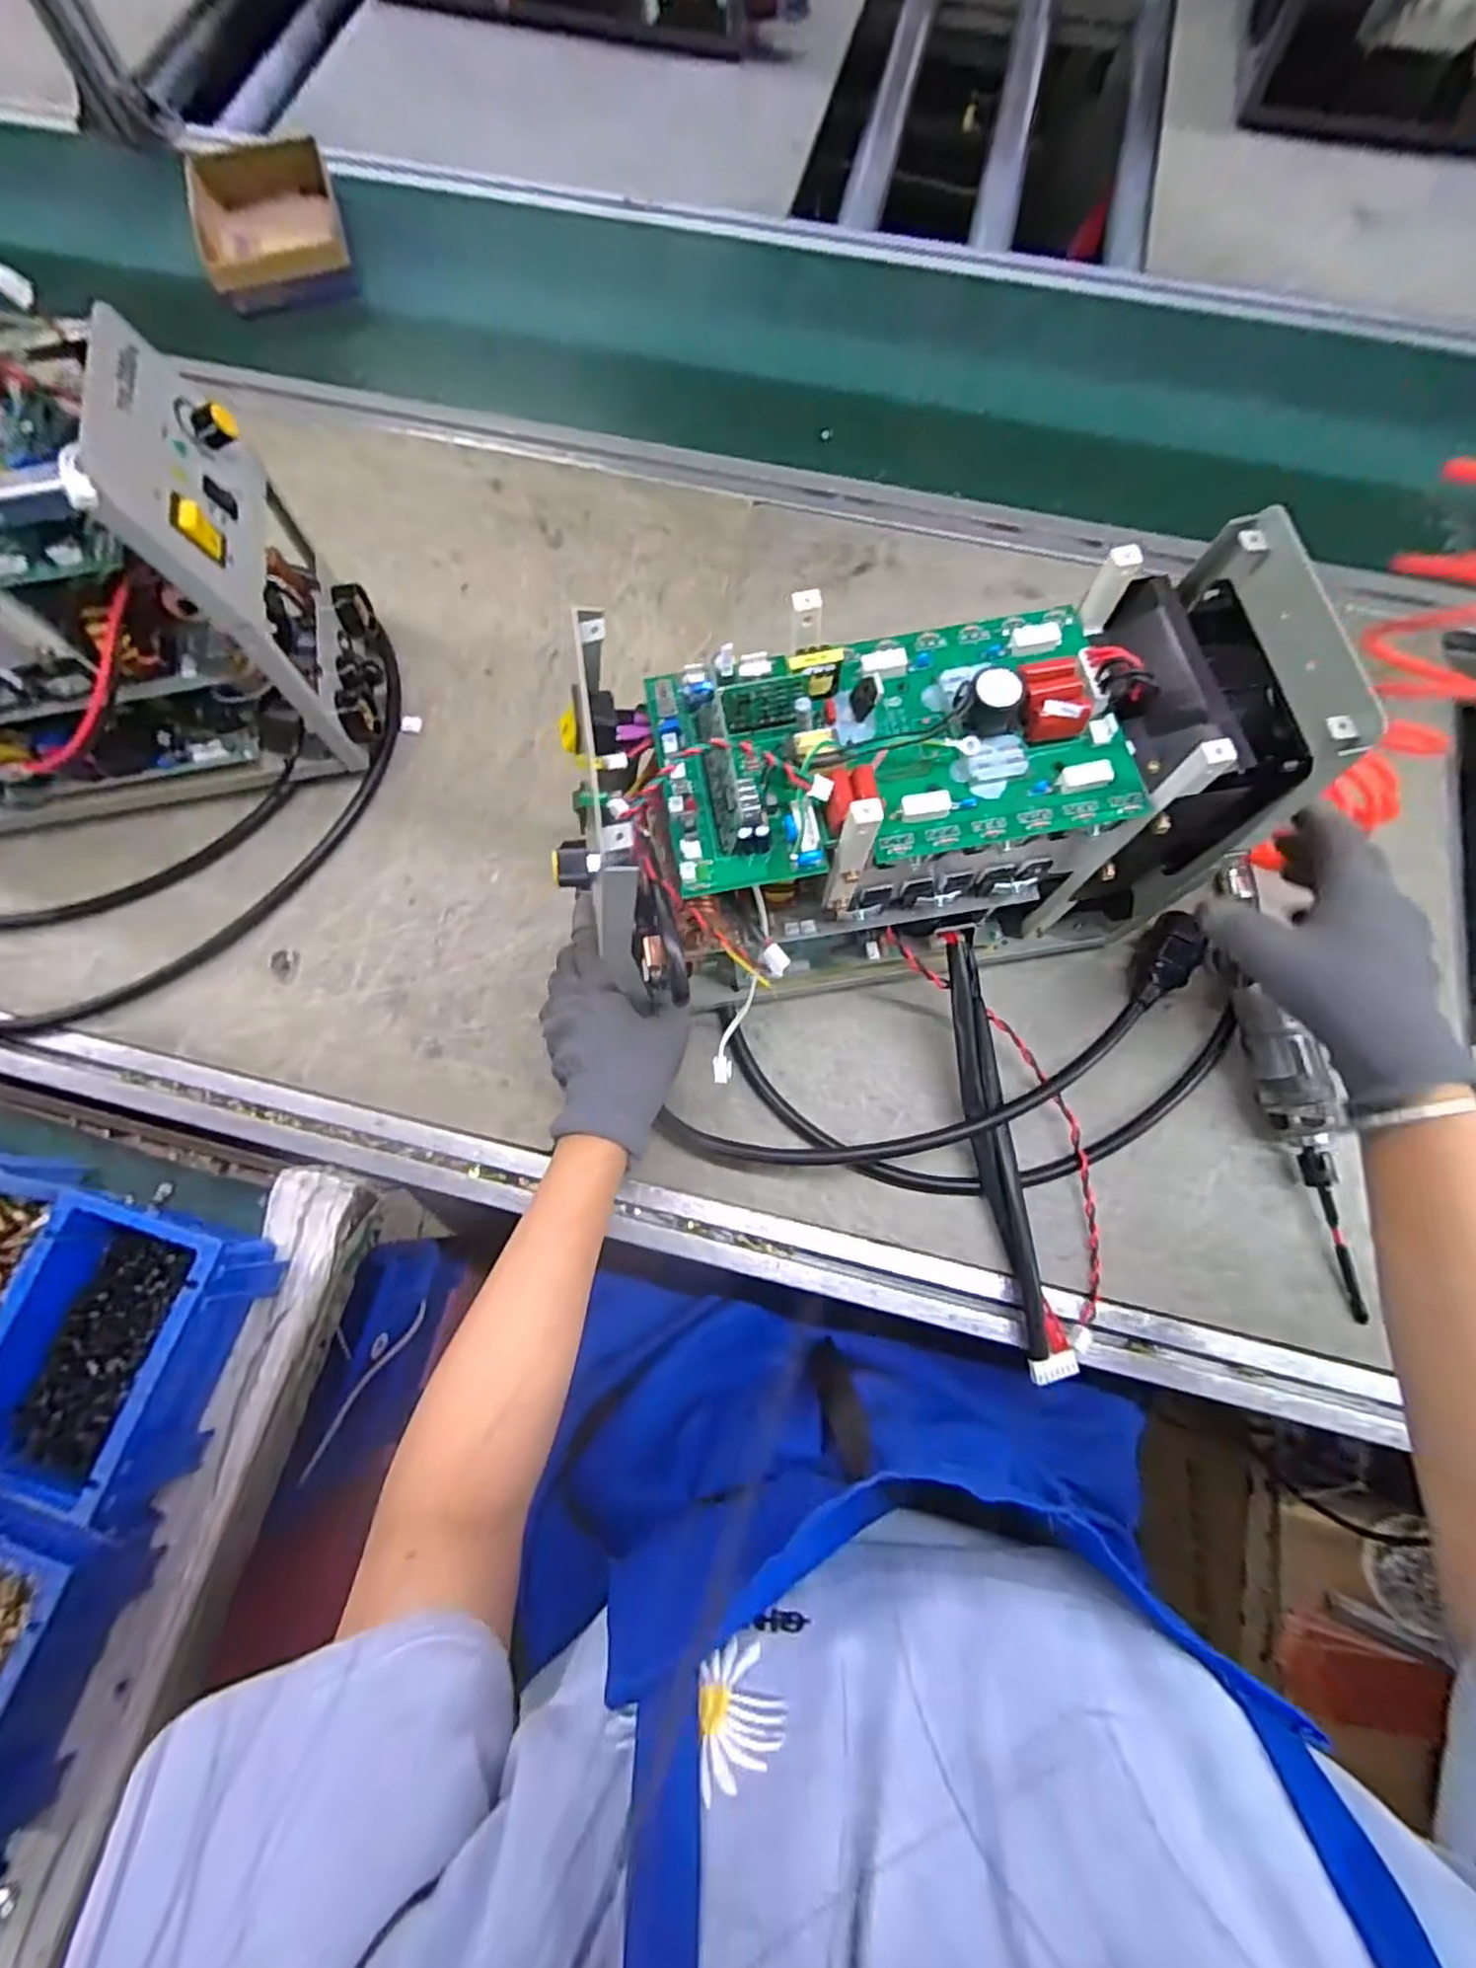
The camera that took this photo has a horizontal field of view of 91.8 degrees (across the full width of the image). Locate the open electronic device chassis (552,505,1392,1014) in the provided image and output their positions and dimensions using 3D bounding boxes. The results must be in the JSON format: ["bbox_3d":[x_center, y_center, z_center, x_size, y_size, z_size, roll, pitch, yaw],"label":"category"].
[{"bbox_3d":[0.108,-0.097,0.417,0.327,0.209,0.143,-10,73,-3],"label":"open electronic device chassis"}]

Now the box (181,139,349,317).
[{"bbox_3d":[-0.480,-0.782,0.740,0.140,0.044,0.191,-17,74,-5],"label":"box"}]

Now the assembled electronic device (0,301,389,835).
[{"bbox_3d":[-0.470,-0.241,0.475,0.370,0.235,0.170,-10,73,-3],"label":"assembled electronic device"}]

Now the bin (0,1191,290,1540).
[{"bbox_3d":[-0.343,0.208,0.397,0.106,0.070,0.159,11,74,4],"label":"bin"}]

